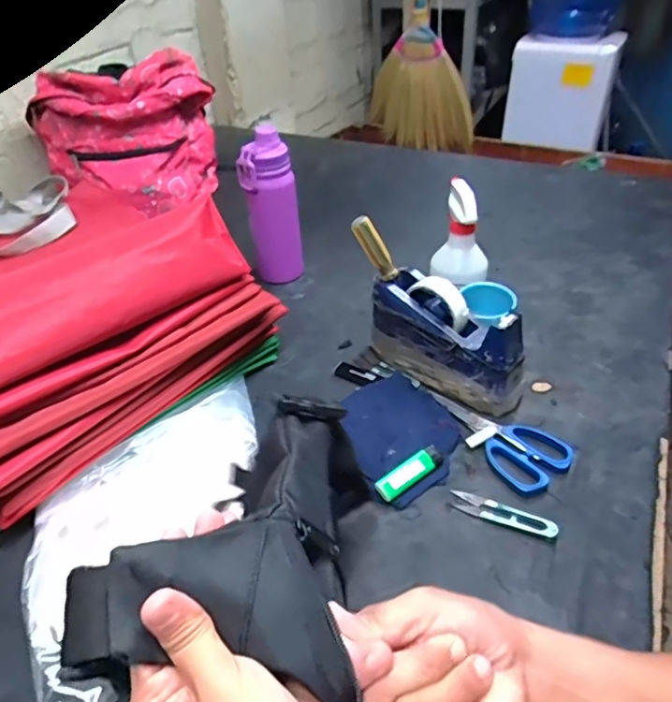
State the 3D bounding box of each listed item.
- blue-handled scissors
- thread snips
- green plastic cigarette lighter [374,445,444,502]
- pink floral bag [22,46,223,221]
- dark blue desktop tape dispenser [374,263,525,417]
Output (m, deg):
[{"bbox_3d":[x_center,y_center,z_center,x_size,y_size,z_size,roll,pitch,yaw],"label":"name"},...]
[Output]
[{"bbox_3d":[0.182,0.087,0.616,0.087,0.011,0.171,-24,43,-24],"label":"blue-handled scissors"},{"bbox_3d":[0.165,0.160,0.534,0.100,0.008,0.025,18,43,24],"label":"thread snips"},{"bbox_3d":[0.077,0.128,0.571,0.079,0.018,0.025,-25,44,-25],"label":"green plastic cigarette lighter"},{"bbox_3d":[-0.399,-0.412,1.044,0.322,0.251,0.141,-13,40,-12],"label":"pink floral bag"},{"bbox_3d":[0.136,-0.017,0.667,0.204,0.114,0.069,30,49,34],"label":"dark blue desktop tape dispenser"}]

